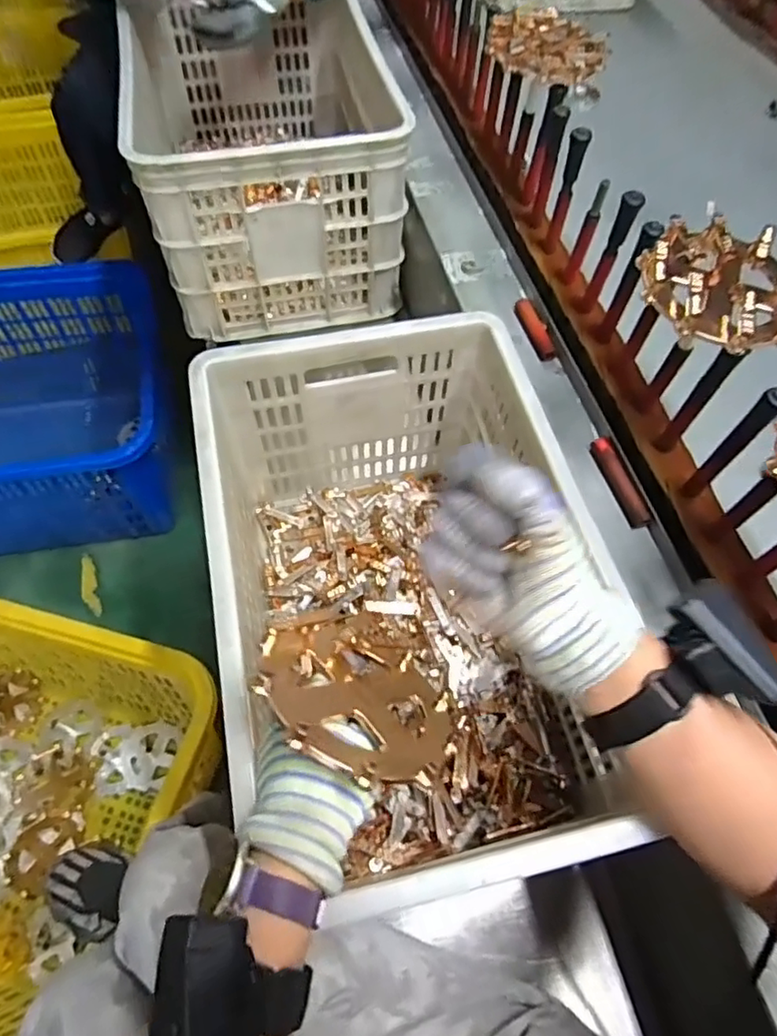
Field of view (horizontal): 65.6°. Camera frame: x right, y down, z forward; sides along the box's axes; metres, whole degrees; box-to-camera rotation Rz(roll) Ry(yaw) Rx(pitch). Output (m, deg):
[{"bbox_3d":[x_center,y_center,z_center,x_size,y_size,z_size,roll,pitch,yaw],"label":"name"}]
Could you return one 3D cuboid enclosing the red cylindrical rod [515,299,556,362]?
[{"bbox_3d":[0.168,-0.217,0.695,0.019,0.015,0.088,-15,61,-11],"label":"red cylindrical rod"}]

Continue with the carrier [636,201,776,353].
[{"bbox_3d":[0.269,-0.186,0.484,0.126,0.046,0.120,33,64,15],"label":"carrier"}]

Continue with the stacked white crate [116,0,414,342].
[{"bbox_3d":[-0.182,-0.553,0.904,0.331,0.265,0.472,-8,60,-7],"label":"stacked white crate"}]

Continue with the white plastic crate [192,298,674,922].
[{"bbox_3d":[0.007,0.069,0.572,0.296,0.242,0.441,-11,61,-9],"label":"white plastic crate"}]

